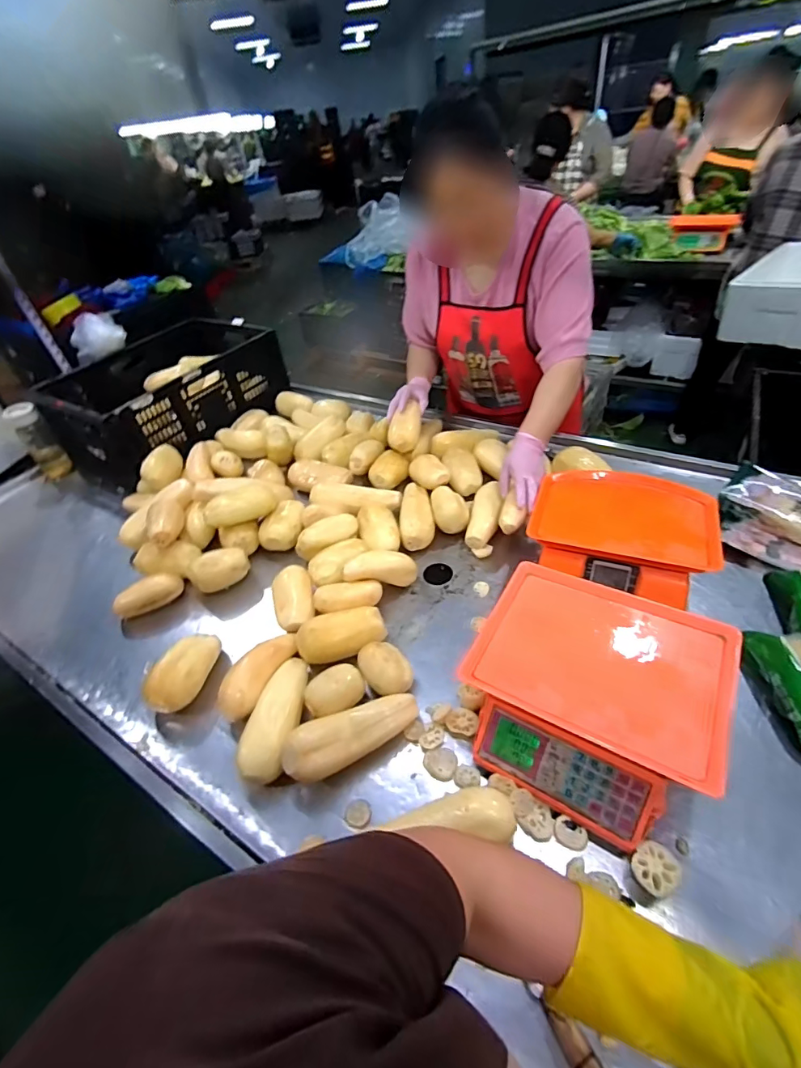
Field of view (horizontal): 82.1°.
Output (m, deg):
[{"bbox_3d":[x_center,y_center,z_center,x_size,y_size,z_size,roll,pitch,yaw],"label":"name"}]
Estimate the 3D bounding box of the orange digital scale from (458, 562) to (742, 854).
[{"bbox_3d":[0.248,0.198,0.608,0.290,0.100,0.290,21,49,28],"label":"orange digital scale"}]

